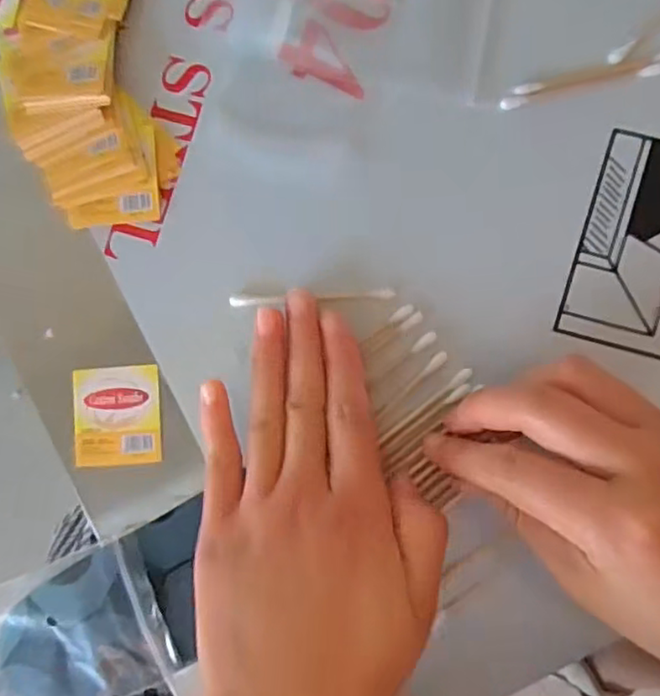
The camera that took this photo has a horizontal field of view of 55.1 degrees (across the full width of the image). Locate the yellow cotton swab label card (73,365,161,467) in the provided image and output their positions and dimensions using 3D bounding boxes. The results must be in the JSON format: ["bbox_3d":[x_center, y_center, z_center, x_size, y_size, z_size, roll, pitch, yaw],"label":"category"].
[{"bbox_3d":[-0.095,0.030,0.282,0.038,0.005,0.043,-4,87,3],"label":"yellow cotton swab label card"}]

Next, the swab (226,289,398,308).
[{"bbox_3d":[-0.007,-0.022,0.271,0.070,0.008,0.004,-4,87,3],"label":"swab"}]

